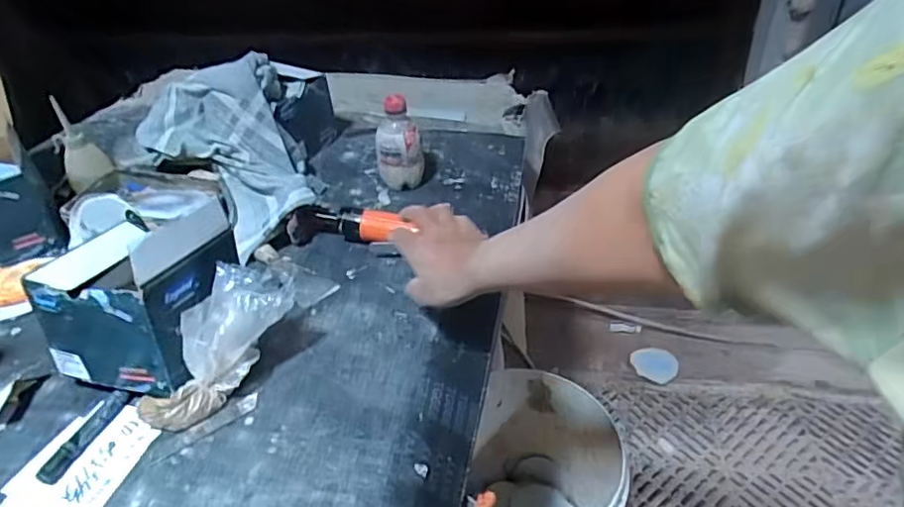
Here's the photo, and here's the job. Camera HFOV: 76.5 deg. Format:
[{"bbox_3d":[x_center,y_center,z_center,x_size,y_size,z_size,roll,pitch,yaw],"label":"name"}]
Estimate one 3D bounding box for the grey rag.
[{"bbox_3d":[-0.313,-0.147,0.809,0.212,0.160,0.320,-21,40,-21],"label":"grey rag"}]

